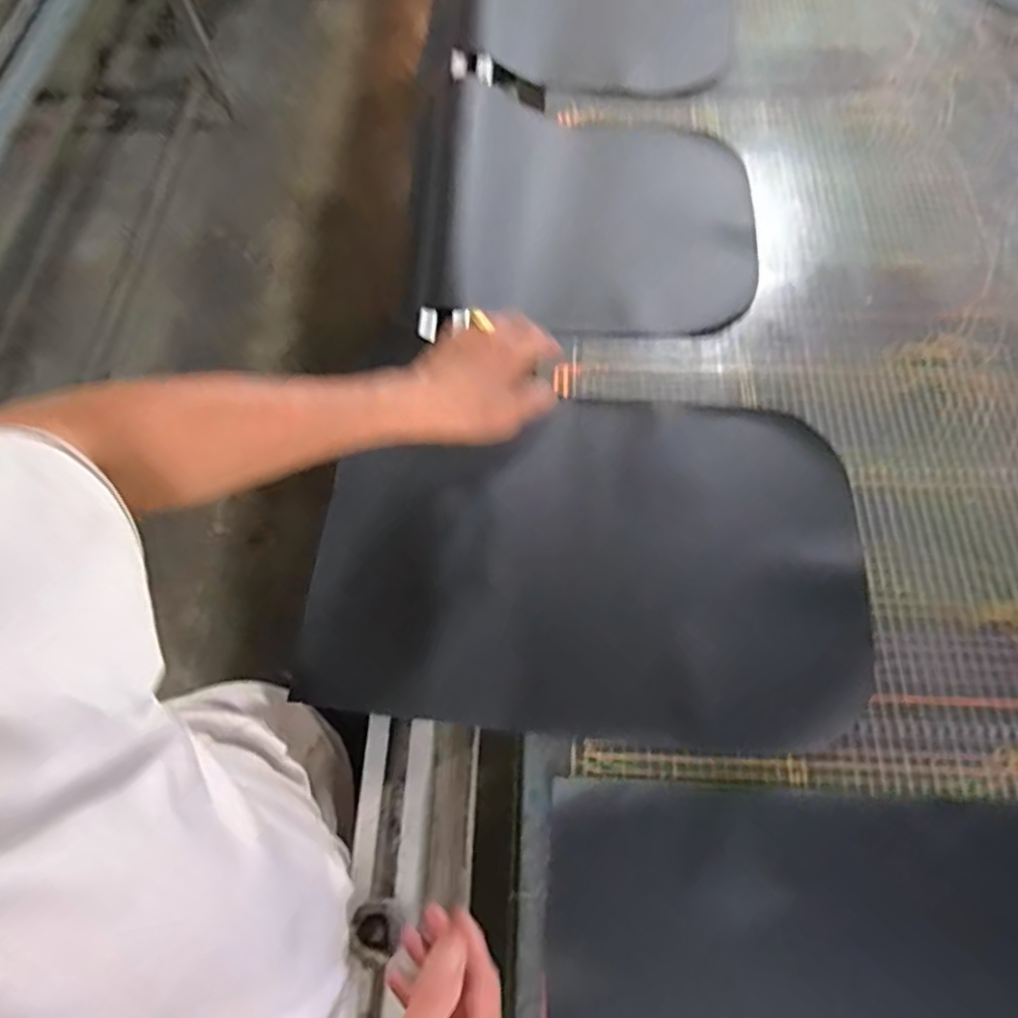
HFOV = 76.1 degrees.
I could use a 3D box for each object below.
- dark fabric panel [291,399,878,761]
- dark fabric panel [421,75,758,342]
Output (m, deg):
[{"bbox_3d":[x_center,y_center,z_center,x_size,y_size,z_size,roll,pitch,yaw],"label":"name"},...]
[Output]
[{"bbox_3d":[0.079,0.031,0.554,0.451,0.084,0.310,5,67,3],"label":"dark fabric panel"},{"bbox_3d":[0.088,-0.345,0.739,0.374,0.043,0.318,4,65,6],"label":"dark fabric panel"}]

